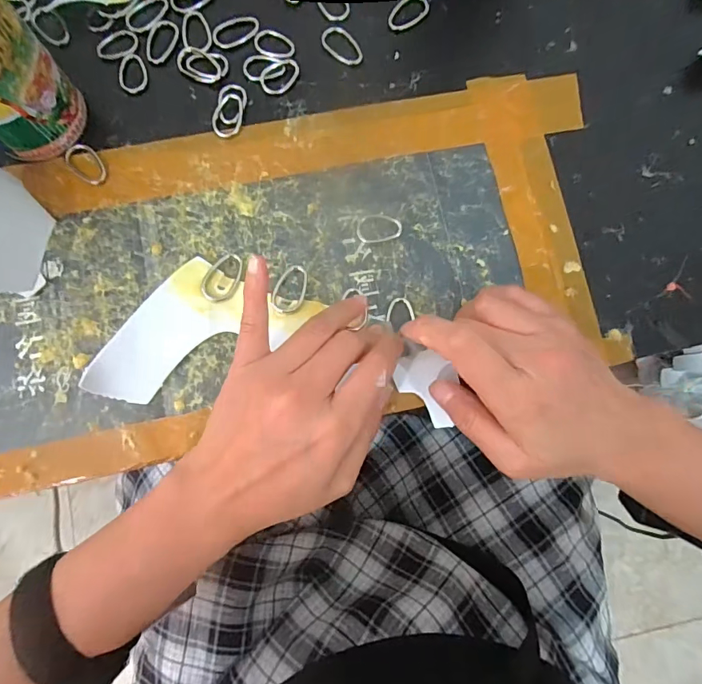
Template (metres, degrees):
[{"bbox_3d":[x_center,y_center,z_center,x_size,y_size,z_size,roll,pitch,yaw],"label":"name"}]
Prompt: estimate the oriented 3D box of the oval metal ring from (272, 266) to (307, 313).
[{"bbox_3d":[-0.038,-0.033,0.287,0.020,0.004,0.032,10,75,0],"label":"oval metal ring"}]

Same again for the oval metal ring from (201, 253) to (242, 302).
[{"bbox_3d":[-0.080,-0.040,0.286,0.020,0.004,0.034,27,72,-8],"label":"oval metal ring"}]

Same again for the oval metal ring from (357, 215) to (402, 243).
[{"bbox_3d":[0.019,-0.074,0.294,0.029,0.004,0.018,-1,81,-1],"label":"oval metal ring"}]

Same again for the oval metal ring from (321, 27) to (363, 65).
[{"bbox_3d":[-0.006,-0.209,0.320,0.035,0.004,0.019,43,83,6],"label":"oval metal ring"}]

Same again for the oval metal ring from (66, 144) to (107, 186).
[{"bbox_3d":[-0.176,-0.118,0.301,0.019,0.004,0.032,-43,84,-7],"label":"oval metal ring"}]

